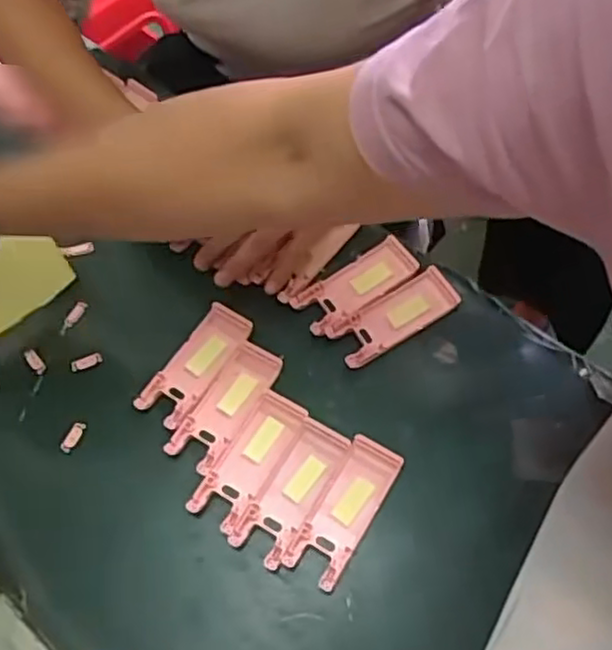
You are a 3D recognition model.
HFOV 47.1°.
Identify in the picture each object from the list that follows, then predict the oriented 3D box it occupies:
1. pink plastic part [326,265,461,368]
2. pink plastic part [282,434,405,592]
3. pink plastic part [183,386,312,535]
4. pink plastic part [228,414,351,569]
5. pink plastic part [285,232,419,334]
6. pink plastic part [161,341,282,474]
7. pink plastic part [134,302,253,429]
[{"bbox_3d":[0.071,-0.008,0.564,0.105,0.011,0.039,-28,64,-14],"label":"pink plastic part"},{"bbox_3d":[0.028,0.131,0.498,0.041,0.007,0.105,28,65,16],"label":"pink plastic part"},{"bbox_3d":[-0.042,0.098,0.519,0.039,0.009,0.105,30,65,17],"label":"pink plastic part"},{"bbox_3d":[-0.011,0.118,0.505,0.042,0.005,0.105,29,65,16],"label":"pink plastic part"},{"bbox_3d":[0.041,-0.034,0.578,0.104,0.011,0.041,-30,64,-15],"label":"pink plastic part"},{"bbox_3d":[-0.061,0.060,0.537,0.040,0.005,0.106,30,65,17],"label":"pink plastic part"},{"bbox_3d":[-0.087,0.029,0.552,0.040,0.008,0.105,31,66,17],"label":"pink plastic part"}]

